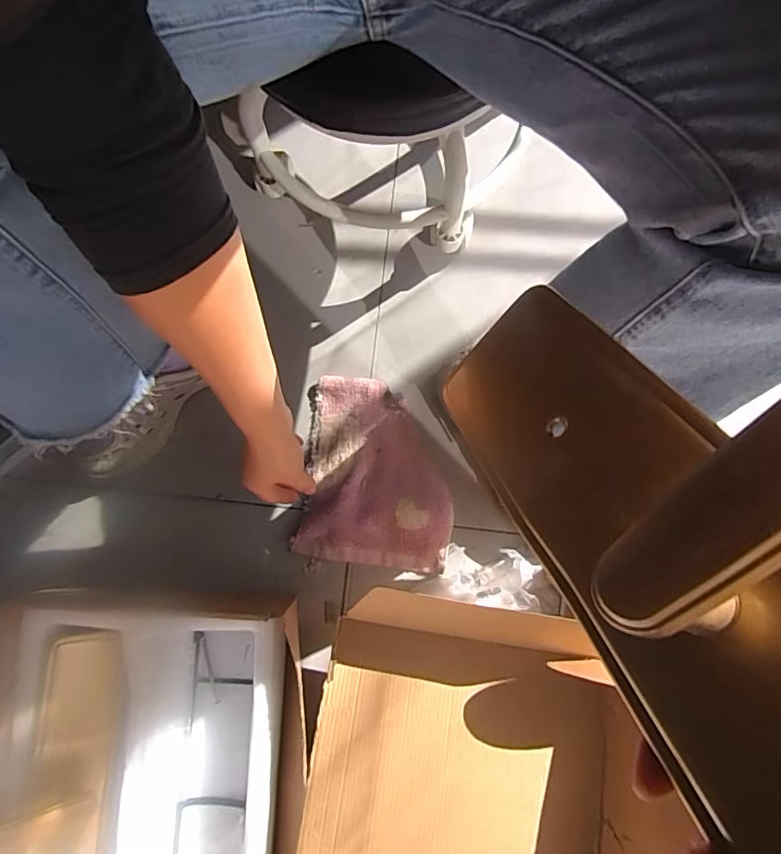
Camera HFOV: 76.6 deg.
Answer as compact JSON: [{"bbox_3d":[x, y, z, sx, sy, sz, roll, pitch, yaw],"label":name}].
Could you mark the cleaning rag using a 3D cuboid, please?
[{"bbox_3d":[-0.017,0.049,0.565,0.170,0.044,0.210,5,79,2],"label":"cleaning rag"}]

